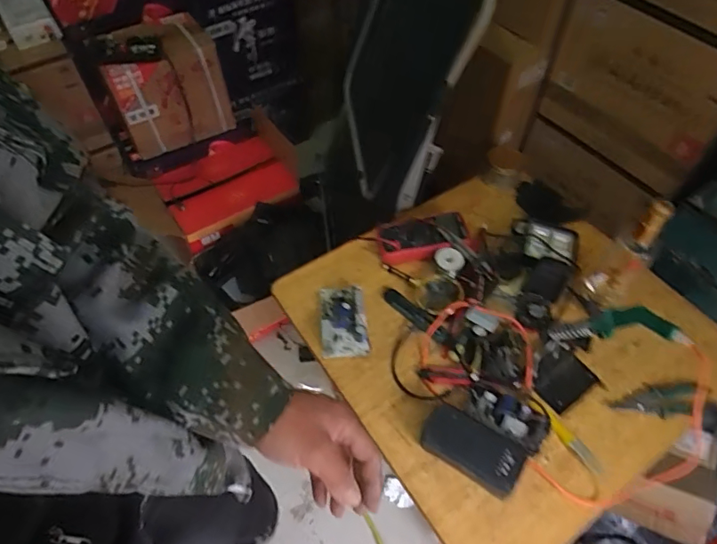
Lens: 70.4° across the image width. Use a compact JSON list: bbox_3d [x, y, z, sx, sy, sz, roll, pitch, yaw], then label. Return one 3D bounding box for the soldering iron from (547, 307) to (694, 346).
[{"bbox_3d":[0.396,0.087,0.795,0.029,0.227,0.047,-39,101,-27],"label":"soldering iron"}]

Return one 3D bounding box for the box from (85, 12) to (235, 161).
[{"bbox_3d":[-0.563,-0.552,1.485,0.307,0.294,0.211,-21,56,-17],"label":"box"}]

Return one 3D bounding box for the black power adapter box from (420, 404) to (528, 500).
[{"bbox_3d":[0.181,0.275,0.798,0.158,0.047,0.080,27,57,18],"label":"black power adapter box"}]

